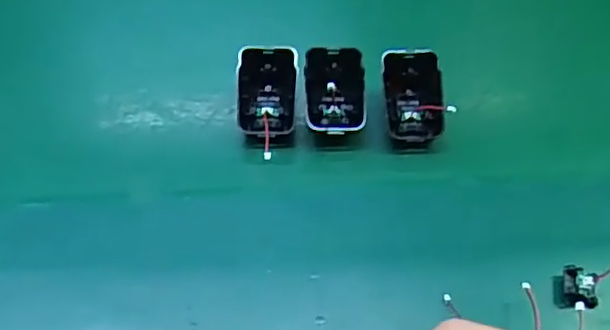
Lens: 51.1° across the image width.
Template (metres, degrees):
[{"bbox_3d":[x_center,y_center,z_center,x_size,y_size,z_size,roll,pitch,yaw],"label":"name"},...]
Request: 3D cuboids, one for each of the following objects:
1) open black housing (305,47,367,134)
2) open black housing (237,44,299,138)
[{"bbox_3d":[0.023,-0.056,0.480,0.044,0.018,0.069,-1,75,3],"label":"open black housing"},{"bbox_3d":[-0.029,-0.056,0.481,0.044,0.020,0.068,2,85,0],"label":"open black housing"}]

